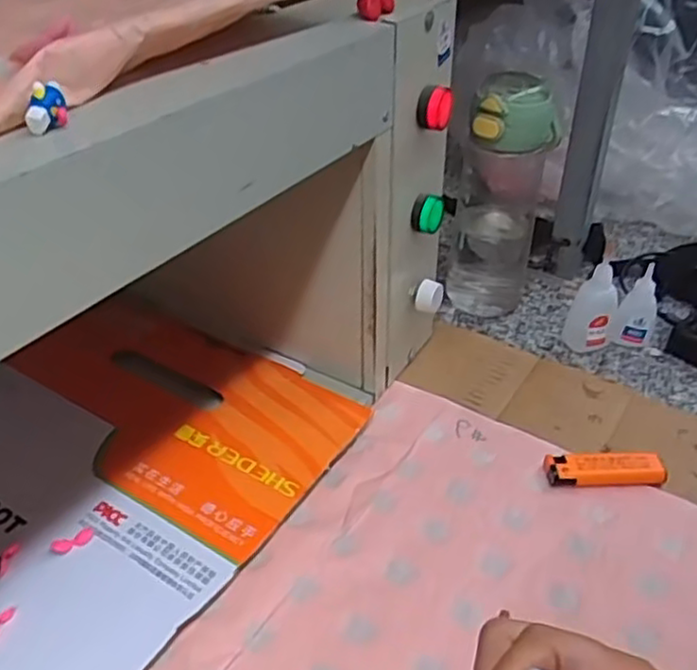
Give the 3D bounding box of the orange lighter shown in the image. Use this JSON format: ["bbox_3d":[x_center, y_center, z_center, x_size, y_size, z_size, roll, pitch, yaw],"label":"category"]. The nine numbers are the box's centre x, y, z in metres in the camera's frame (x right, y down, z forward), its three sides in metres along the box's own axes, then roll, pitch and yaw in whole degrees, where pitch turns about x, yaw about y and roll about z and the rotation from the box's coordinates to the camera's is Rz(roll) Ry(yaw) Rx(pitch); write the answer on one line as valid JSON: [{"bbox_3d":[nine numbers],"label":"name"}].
[{"bbox_3d":[0.183,0.096,0.503,0.082,0.018,0.022,-1,37,0],"label":"orange lighter"}]

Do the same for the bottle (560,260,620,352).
[{"bbox_3d":[0.215,-0.022,0.627,0.034,0.084,0.029,30,47,34],"label":"bottle"}]

